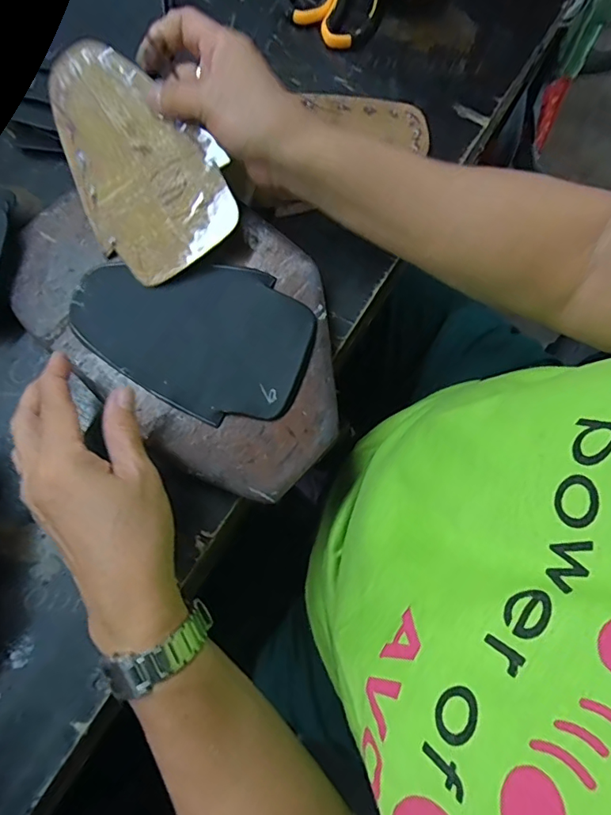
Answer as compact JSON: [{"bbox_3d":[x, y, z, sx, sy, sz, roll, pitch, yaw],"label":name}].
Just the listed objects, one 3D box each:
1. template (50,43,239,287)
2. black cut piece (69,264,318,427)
[{"bbox_3d":[-0.123,-0.168,0.350,0.161,0.007,0.101,45,100,3],"label":"template"},{"bbox_3d":[-0.079,-0.056,0.347,0.165,0.006,0.105,24,83,7],"label":"black cut piece"}]

